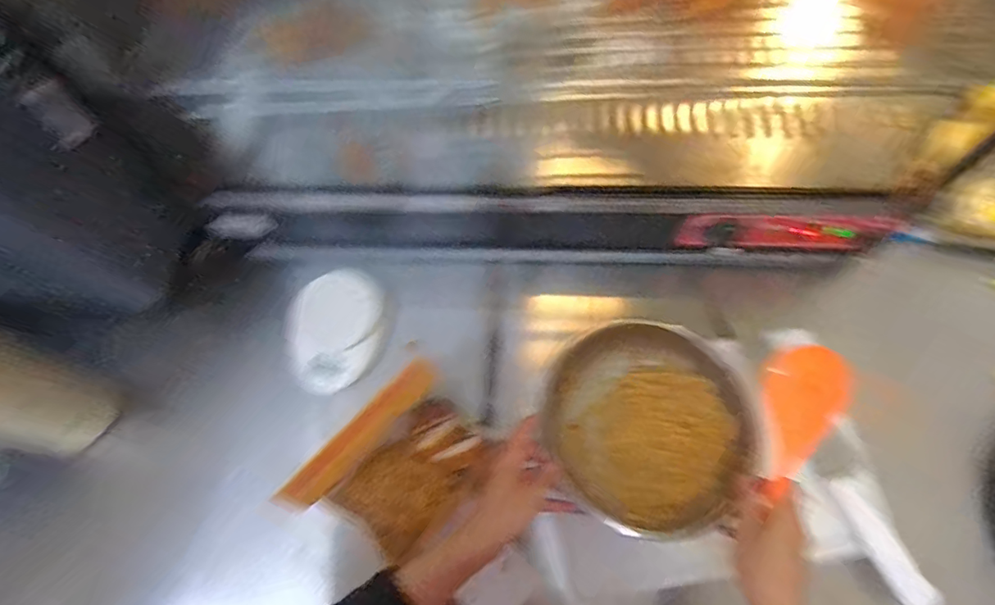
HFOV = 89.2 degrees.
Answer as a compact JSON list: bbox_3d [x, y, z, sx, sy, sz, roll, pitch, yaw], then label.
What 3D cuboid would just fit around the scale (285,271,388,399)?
[{"bbox_3d":[-0.208,0.034,0.640,0.119,0.028,0.156,8,67,7],"label":"scale"}]

